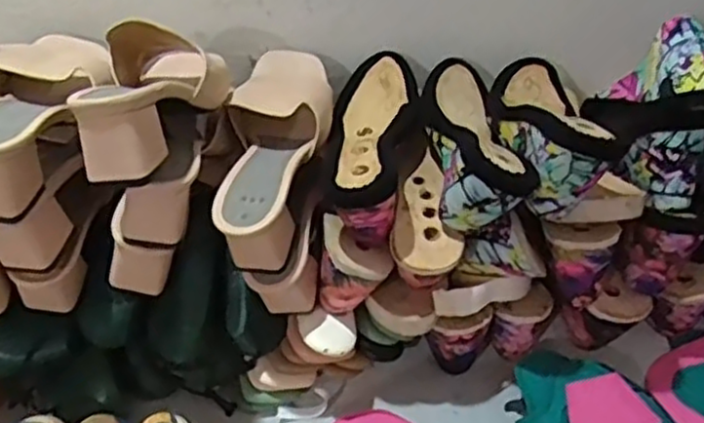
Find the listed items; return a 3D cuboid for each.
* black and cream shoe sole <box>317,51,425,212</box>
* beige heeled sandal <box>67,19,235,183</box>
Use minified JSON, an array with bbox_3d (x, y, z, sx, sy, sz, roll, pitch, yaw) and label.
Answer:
[{"bbox_3d":[0.015,-0.059,0.663,0.080,0.074,0.221,4,41,8],"label":"black and cream shoe sole"},{"bbox_3d":[-0.150,-0.101,0.574,0.087,0.081,0.219,-4,40,-1],"label":"beige heeled sandal"}]

